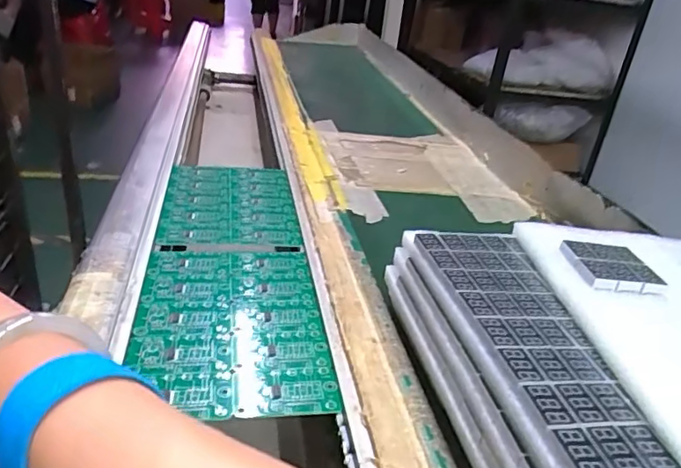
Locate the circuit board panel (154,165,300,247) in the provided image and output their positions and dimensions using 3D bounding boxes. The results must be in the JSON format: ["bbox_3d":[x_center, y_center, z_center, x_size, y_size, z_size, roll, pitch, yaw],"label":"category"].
[{"bbox_3d":[-0.112,-0.031,0.539,0.122,0.007,0.172,1,27,-13],"label":"circuit board panel"}]

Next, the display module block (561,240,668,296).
[{"bbox_3d":[0.161,0.018,0.327,0.045,0.008,0.050,5,26,-6],"label":"display module block"}]

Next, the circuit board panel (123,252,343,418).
[{"bbox_3d":[-0.079,0.059,0.379,0.123,0.005,0.183,1,27,-13],"label":"circuit board panel"}]

